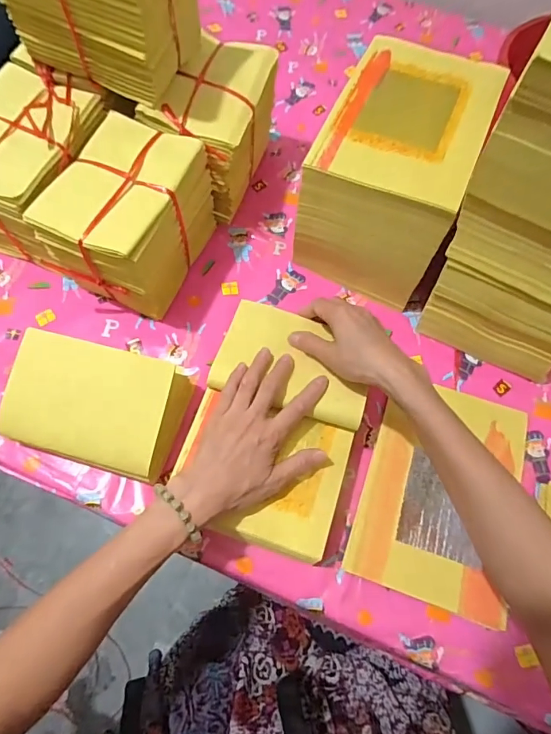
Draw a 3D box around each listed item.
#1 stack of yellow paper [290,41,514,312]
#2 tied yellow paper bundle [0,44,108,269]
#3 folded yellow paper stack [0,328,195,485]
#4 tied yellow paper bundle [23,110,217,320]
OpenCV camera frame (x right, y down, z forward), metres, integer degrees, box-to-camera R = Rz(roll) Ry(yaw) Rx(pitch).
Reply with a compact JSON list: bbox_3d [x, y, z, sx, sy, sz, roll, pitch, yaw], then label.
[{"bbox_3d":[0.139,-0.234,0.529,0.159,0.160,0.234,23,69,6],"label":"stack of yellow paper"},{"bbox_3d":[-0.277,-0.239,0.520,0.132,0.123,0.187,26,69,7],"label":"tied yellow paper bundle"},{"bbox_3d":[-0.188,0.037,0.456,0.167,0.076,0.121,15,68,3],"label":"folded yellow paper stack"},{"bbox_3d":[-0.165,-0.170,0.506,0.123,0.133,0.166,22,69,6],"label":"tied yellow paper bundle"}]

